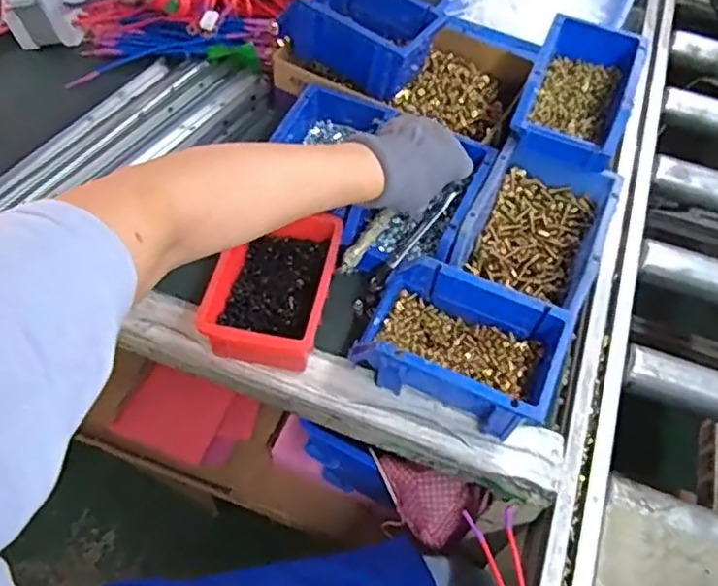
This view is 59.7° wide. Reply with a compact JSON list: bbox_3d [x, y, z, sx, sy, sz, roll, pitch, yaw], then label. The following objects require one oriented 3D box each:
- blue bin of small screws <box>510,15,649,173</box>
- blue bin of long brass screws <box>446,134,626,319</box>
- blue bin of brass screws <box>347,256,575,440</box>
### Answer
[{"bbox_3d":[0.224,-0.207,0.636,0.098,0.059,0.161,21,57,10],"label":"blue bin of small screws"},{"bbox_3d":[0.169,-0.061,0.598,0.119,0.066,0.162,23,57,11],"label":"blue bin of long brass screws"},{"bbox_3d":[0.085,0.044,0.533,0.157,0.068,0.107,23,57,11],"label":"blue bin of brass screws"}]

